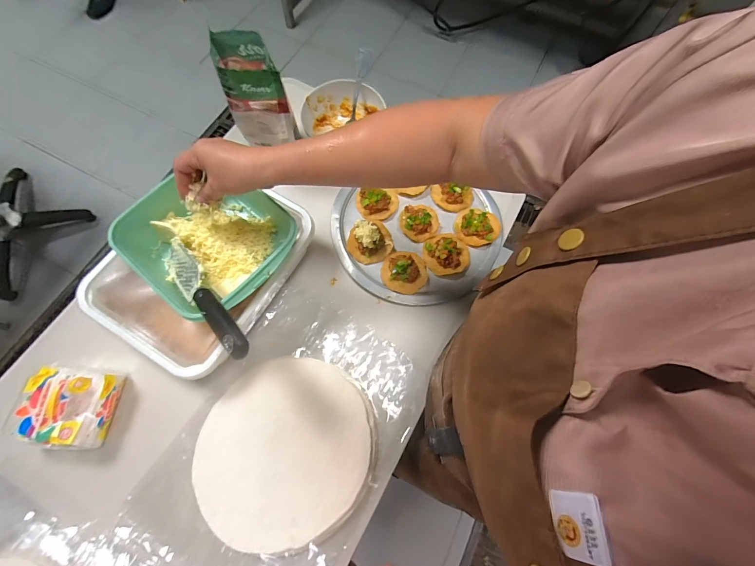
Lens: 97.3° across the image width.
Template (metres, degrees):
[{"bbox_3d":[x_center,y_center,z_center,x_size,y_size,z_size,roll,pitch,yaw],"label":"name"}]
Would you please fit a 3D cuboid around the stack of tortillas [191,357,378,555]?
[{"bbox_3d":[-0.133,0.238,0.480,0.257,0.021,0.233,-19,71,-7],"label":"stack of tortillas"}]

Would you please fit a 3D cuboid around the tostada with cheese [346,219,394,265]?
[{"bbox_3d":[-0.014,-0.082,0.580,0.078,0.051,0.080,-5,70,-2],"label":"tostada with cheese"}]

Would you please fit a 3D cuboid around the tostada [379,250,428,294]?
[{"bbox_3d":[0.047,-0.022,0.570,0.078,0.026,0.077,19,71,6],"label":"tostada"}]

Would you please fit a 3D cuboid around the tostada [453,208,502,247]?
[{"bbox_3d":[0.181,-0.101,0.607,0.078,0.024,0.068,32,73,11],"label":"tostada"}]

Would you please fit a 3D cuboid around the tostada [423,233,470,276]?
[{"bbox_3d":[0.123,-0.055,0.586,0.079,0.024,0.077,0,70,0],"label":"tostada"}]

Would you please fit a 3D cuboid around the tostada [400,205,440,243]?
[{"bbox_3d":[0.079,-0.117,0.609,0.070,0.026,0.075,0,70,0],"label":"tostada"}]

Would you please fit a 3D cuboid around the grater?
[{"bbox_3d":[-0.222,0.012,0.414,0.040,0.030,0.255,-44,49,-14],"label":"grater"}]

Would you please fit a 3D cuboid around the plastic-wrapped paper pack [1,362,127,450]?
[{"bbox_3d":[-0.442,0.176,0.477,0.099,0.068,0.108,7,70,2],"label":"plastic-wrapped paper pack"}]

